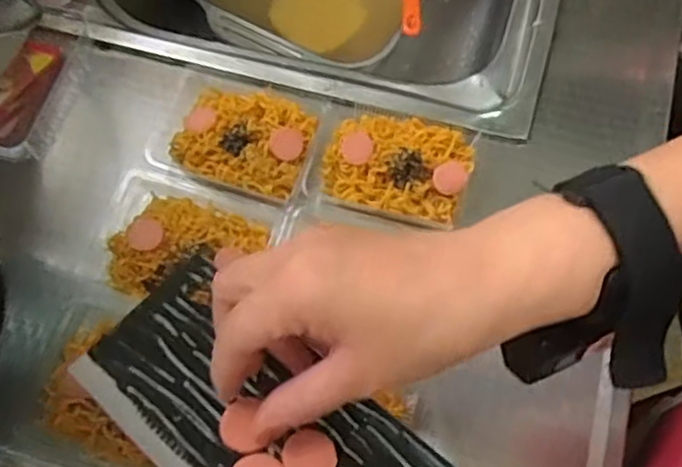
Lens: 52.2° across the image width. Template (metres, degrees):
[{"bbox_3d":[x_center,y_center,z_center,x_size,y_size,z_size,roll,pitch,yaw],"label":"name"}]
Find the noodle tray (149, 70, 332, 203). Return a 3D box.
[{"bbox_3d":[-0.077,-0.076,0.503,0.117,0.025,0.092,14,69,6],"label":"noodle tray"}]

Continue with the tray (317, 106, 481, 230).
[{"bbox_3d":[0.040,-0.052,0.488,0.103,0.022,0.082,13,69,5],"label":"tray"}]

